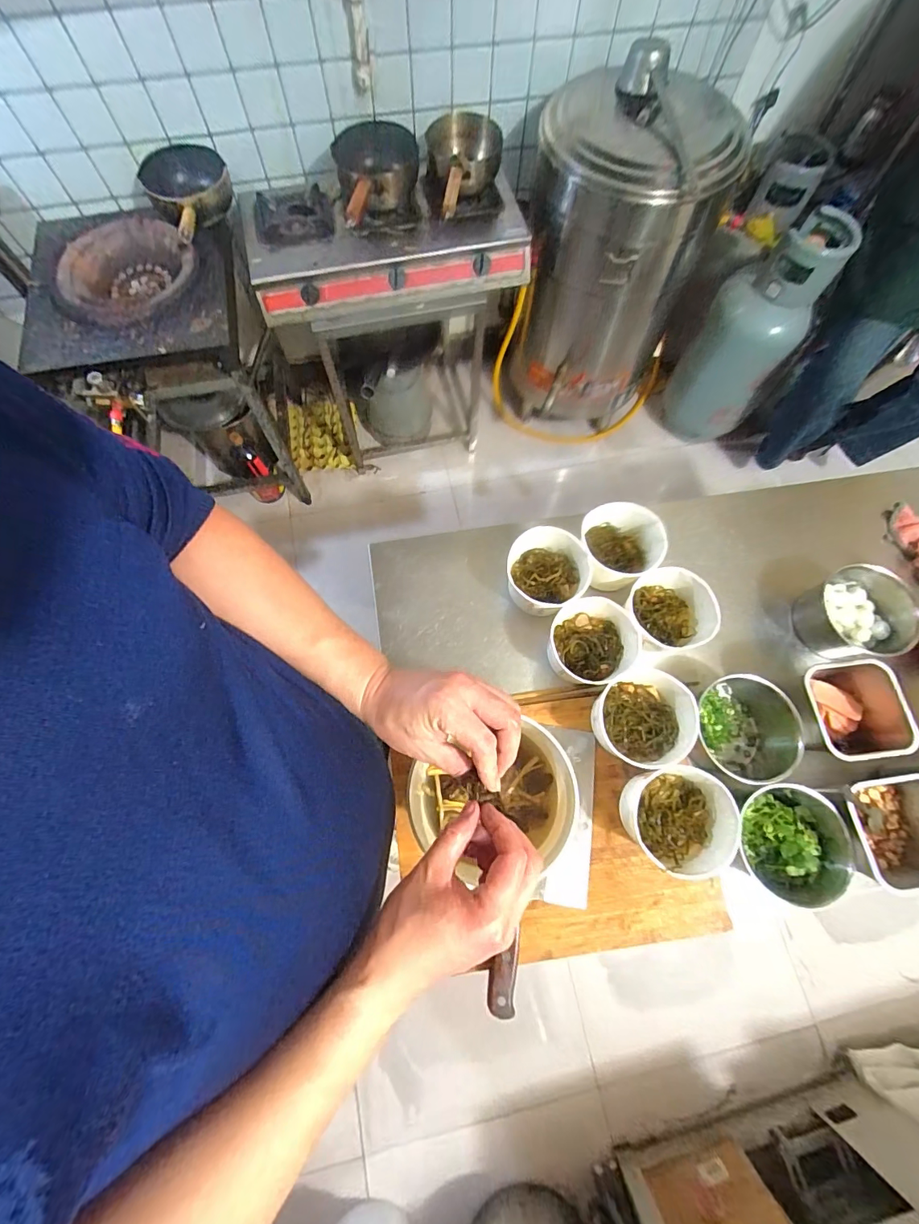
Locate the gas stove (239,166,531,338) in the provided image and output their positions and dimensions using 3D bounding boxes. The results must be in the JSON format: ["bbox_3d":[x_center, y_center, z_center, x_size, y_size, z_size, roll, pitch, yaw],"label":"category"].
[{"bbox_3d":[-0.182,-0.942,1.139,0.667,0.176,0.361,-14,73,-5],"label":"gas stove"}]

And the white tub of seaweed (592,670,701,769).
[{"bbox_3d":[0.237,0.139,0.579,0.115,0.066,0.107,0,72,0],"label":"white tub of seaweed"}]

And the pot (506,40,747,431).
[{"bbox_3d":[0.410,-0.990,1.390,0.493,0.819,0.461,0,72,0],"label":"pot"}]

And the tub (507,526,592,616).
[{"bbox_3d":[0.128,-0.056,0.659,0.114,0.065,0.115,0,72,0],"label":"tub"}]

